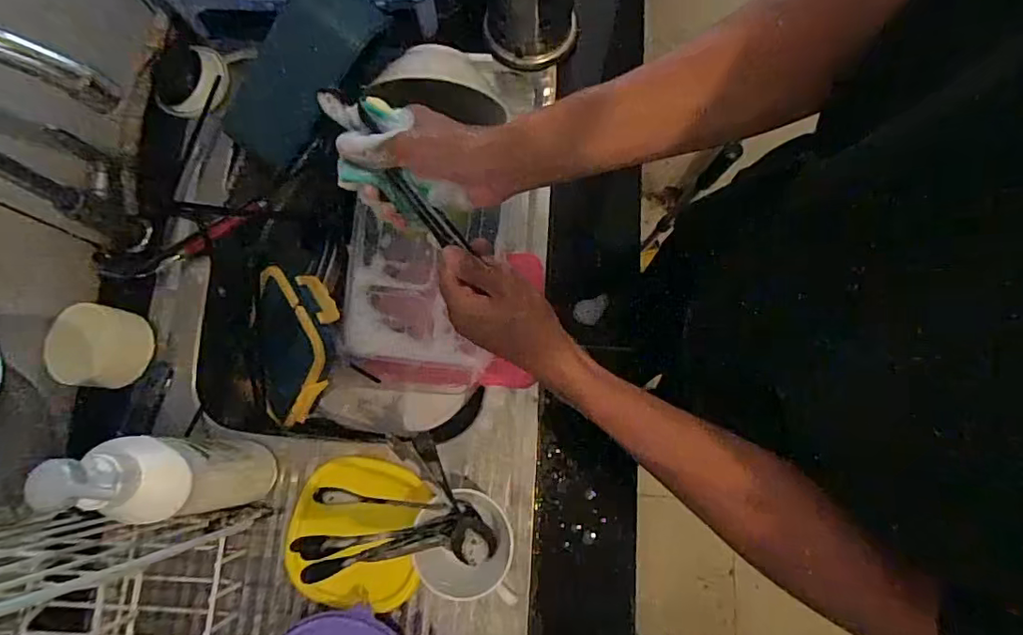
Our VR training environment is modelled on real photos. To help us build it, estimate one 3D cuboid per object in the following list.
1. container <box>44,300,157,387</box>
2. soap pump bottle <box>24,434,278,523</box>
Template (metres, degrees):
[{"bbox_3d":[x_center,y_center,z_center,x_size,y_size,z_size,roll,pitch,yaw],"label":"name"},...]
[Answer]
[{"bbox_3d":[-0.407,0.028,0.533,0.065,0.056,0.078,14,78,3],"label":"container"},{"bbox_3d":[-0.256,0.123,0.417,0.051,0.227,0.062,-6,78,-1],"label":"soap pump bottle"}]

